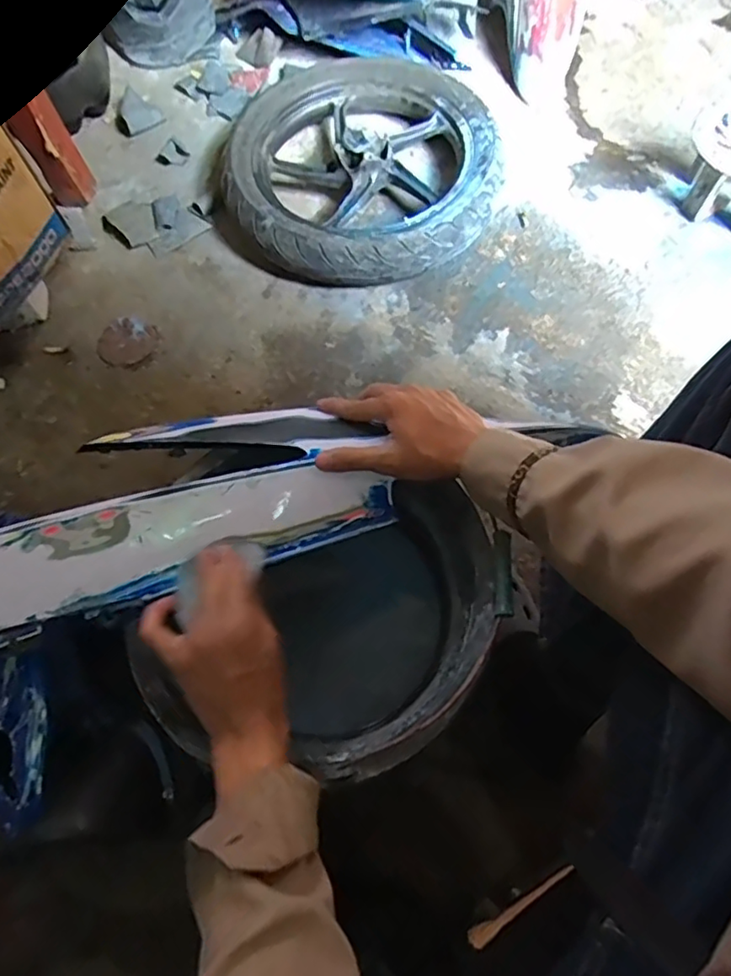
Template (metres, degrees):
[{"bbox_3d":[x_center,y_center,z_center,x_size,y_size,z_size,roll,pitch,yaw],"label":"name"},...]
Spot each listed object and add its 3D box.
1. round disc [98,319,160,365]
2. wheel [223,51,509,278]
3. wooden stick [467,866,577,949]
[{"bbox_3d":[-0.390,-0.242,0.966,0.094,0.021,0.096,-3,59,6],"label":"round disc"},{"bbox_3d":[-0.004,-0.547,1.034,0.462,0.093,0.449,-1,66,3],"label":"wheel"},{"bbox_3d":[0.129,0.344,0.496,0.103,0.007,0.014,-33,67,-12],"label":"wooden stick"}]

